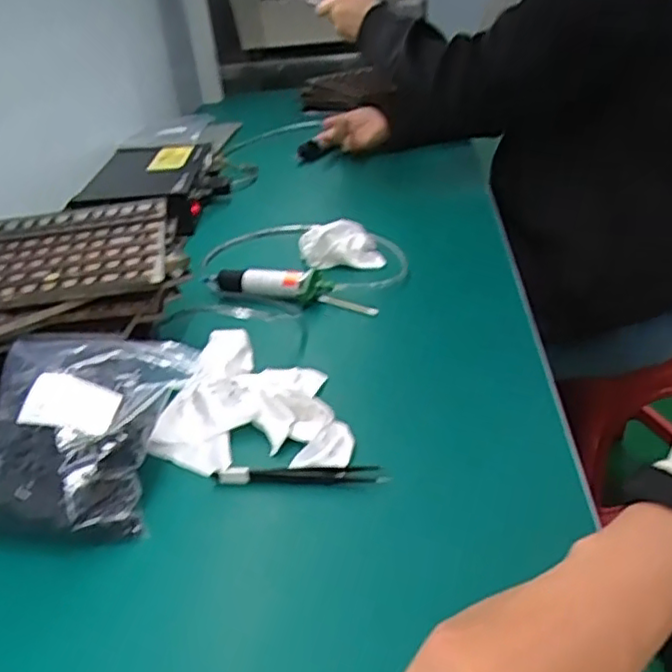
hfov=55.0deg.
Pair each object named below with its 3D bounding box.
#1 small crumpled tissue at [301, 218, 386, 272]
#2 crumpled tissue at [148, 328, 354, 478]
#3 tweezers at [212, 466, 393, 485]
[{"bbox_3d":[0.005,-0.107,0.737,0.092,0.049,0.045,-5,32,0],"label":"small crumpled tissue"},{"bbox_3d":[-0.065,0.039,0.538,0.154,0.028,0.181,-2,32,4],"label":"crumpled tissue"},{"bbox_3d":[-0.025,0.097,0.454,0.123,0.008,0.012,-1,33,6],"label":"tweezers"}]

